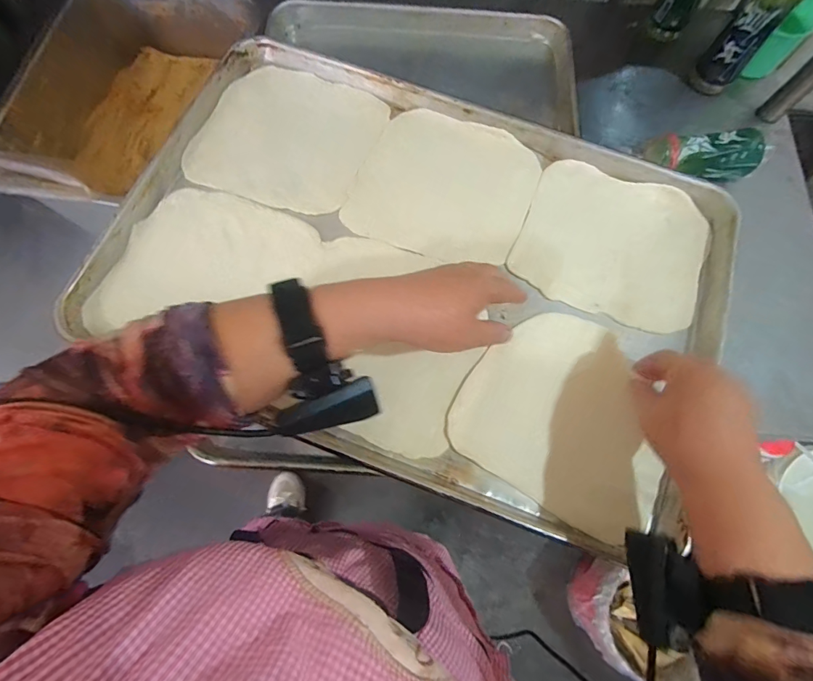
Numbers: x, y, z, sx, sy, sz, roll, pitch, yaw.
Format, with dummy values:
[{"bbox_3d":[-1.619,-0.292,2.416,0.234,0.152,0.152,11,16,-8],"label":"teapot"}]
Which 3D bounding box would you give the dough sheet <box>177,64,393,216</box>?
[{"bbox_3d":[-0.134,-0.233,0.466,0.185,0.008,0.177,22,74,5],"label":"dough sheet"}]

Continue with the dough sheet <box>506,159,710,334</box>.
[{"bbox_3d":[0.225,-0.107,0.442,0.192,0.010,0.173,21,74,5],"label":"dough sheet"}]

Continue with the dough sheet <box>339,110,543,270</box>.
[{"bbox_3d":[0.043,-0.172,0.454,0.187,0.011,0.172,18,74,4],"label":"dough sheet"}]

